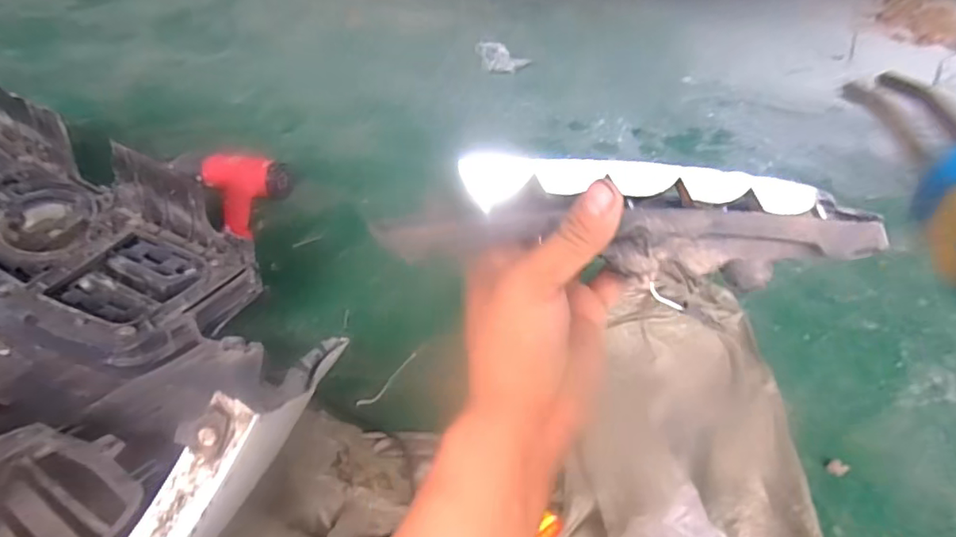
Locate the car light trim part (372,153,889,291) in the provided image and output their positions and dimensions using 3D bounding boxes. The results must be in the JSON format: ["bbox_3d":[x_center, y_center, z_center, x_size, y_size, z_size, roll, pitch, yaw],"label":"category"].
[{"bbox_3d":[0.075,-0.024,0.284,0.238,0.042,0.040,2,46,1],"label":"car light trim part"}]

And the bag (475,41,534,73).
[{"bbox_3d":[0.070,-0.582,1.528,0.128,0.024,0.171,-7,46,-9],"label":"bag"}]

